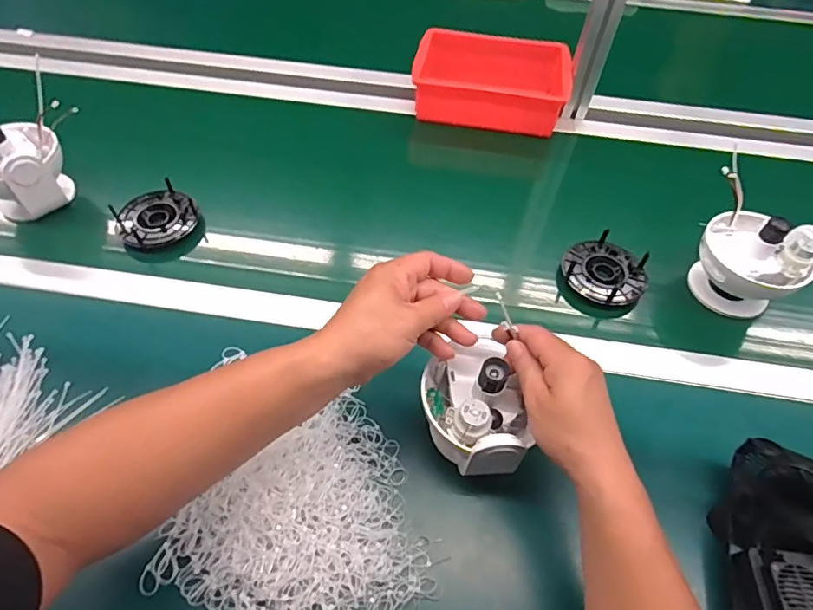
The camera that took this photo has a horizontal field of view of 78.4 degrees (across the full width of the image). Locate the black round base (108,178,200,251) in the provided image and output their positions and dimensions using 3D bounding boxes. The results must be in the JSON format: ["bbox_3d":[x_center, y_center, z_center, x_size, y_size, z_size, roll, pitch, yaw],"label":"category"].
[{"bbox_3d":[-0.327,-0.114,0.651,0.102,0.022,0.092,41,62,21],"label":"black round base"}]

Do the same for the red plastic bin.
[{"bbox_3d":[0.137,-0.366,0.821,0.243,0.069,0.160,9,55,2],"label":"red plastic bin"}]

